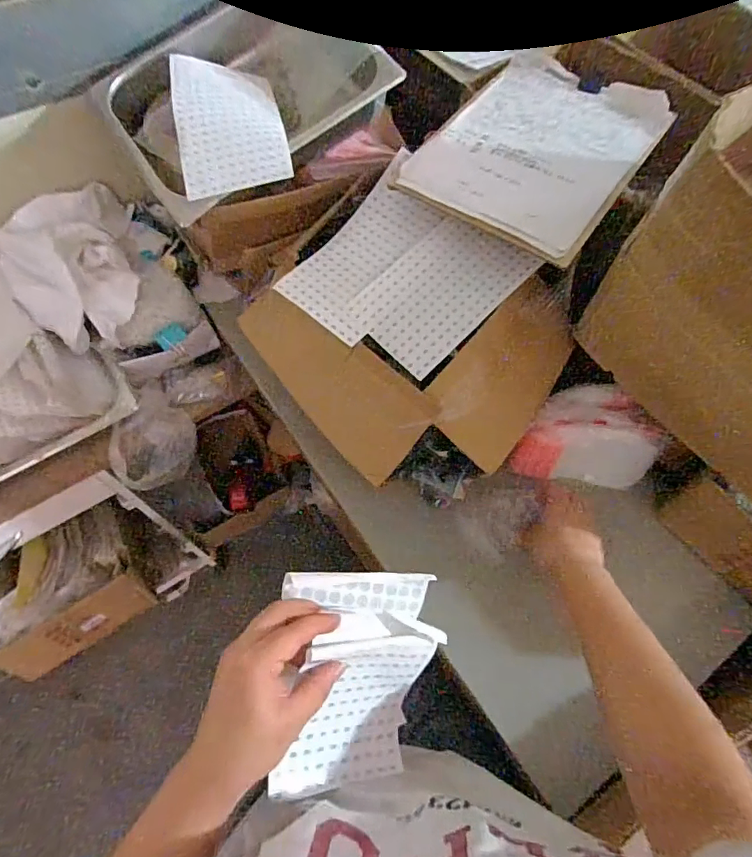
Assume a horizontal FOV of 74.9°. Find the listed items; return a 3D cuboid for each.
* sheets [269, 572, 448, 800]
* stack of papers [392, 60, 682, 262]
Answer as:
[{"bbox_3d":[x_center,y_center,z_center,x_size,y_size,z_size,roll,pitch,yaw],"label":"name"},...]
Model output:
[{"bbox_3d":[-0.013,0.204,0.405,0.123,0.116,0.156,2,62,0],"label":"sheets"},{"bbox_3d":[0.200,-0.343,0.592,0.222,0.018,0.328,33,66,15],"label":"stack of papers"}]

